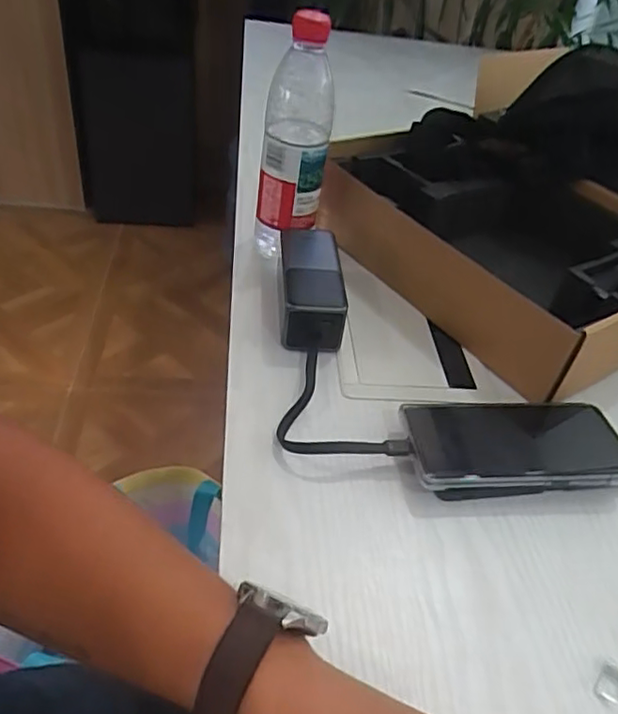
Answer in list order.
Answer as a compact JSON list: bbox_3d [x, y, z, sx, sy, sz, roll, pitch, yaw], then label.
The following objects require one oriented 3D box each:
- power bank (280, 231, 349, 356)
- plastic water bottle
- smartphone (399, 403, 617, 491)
[{"bbox_3d":[-0.001,-0.065,0.565,0.055,0.049,0.128,2,41,-7],"label":"power bank"},{"bbox_3d":[-0.013,-0.198,0.582,0.064,0.208,0.070,5,40,-4],"label":"plastic water bottle"},{"bbox_3d":[0.155,0.063,0.459,0.163,0.014,0.071,1,49,-9],"label":"smartphone"}]

